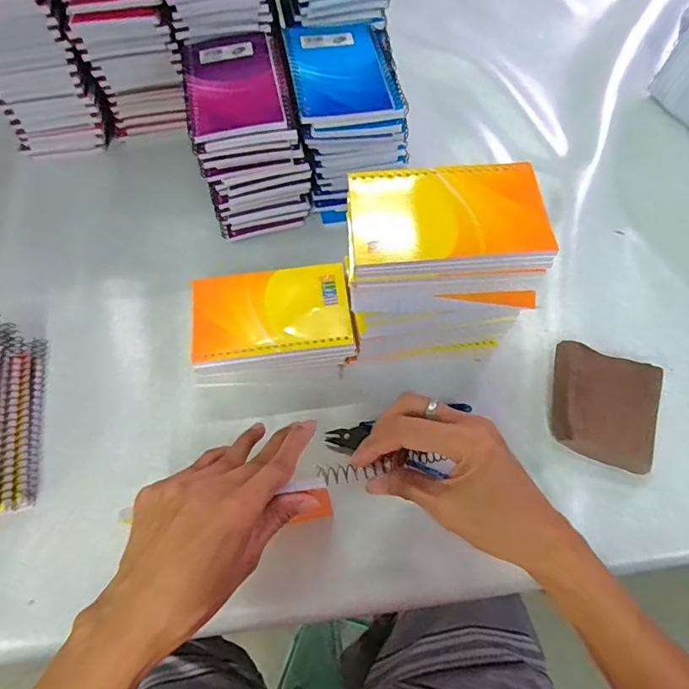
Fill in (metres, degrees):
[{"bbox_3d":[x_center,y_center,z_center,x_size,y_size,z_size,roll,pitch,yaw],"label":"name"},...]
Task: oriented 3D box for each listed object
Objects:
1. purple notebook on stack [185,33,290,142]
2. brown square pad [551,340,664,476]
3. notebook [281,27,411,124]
[{"bbox_3d":[-0.101,-0.239,0.450,0.084,0.015,0.130,-11,63,-4],"label":"purple notebook on stack"},{"bbox_3d":[0.209,0.051,0.392,0.086,0.028,0.090,16,65,10],"label":"brown square pad"},{"bbox_3d":[-0.002,-0.256,0.453,0.092,0.016,0.127,-9,63,-3],"label":"notebook"}]

